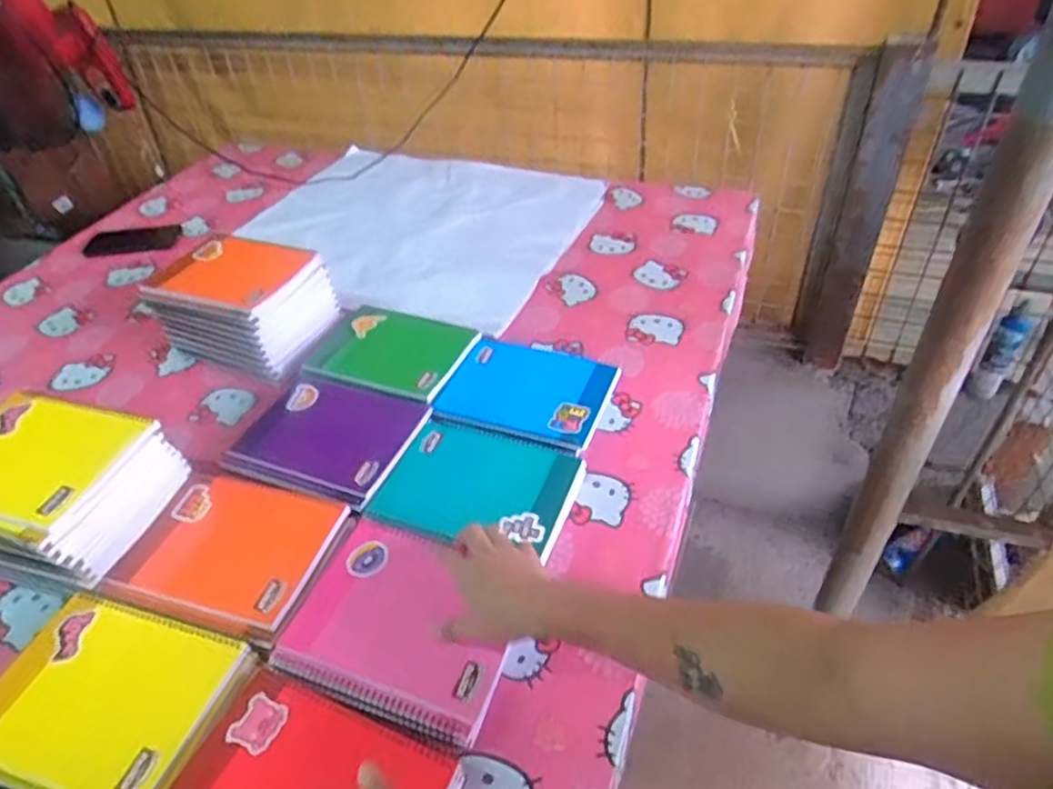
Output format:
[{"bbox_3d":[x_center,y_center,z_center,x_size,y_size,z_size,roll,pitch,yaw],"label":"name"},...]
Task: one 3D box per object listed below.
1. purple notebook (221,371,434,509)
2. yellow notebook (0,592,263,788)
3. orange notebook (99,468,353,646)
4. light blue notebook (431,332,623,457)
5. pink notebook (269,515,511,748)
[{"bbox_3d":[-0.235,0.049,0.803,0.208,0.022,0.164,11,47,22],"label":"purple notebook"},{"bbox_3d":[-0.360,0.259,0.574,0.216,0.011,0.153,9,44,16],"label":"yellow notebook"},{"bbox_3d":[-0.298,0.154,0.685,0.208,0.011,0.168,12,45,18],"label":"orange notebook"},{"bbox_3d":[0.002,-0.005,0.833,0.191,0.017,0.166,13,43,15],"label":"light blue notebook"},{"bbox_3d":[-0.113,0.201,0.612,0.201,0.024,0.158,12,52,20],"label":"pink notebook"}]

